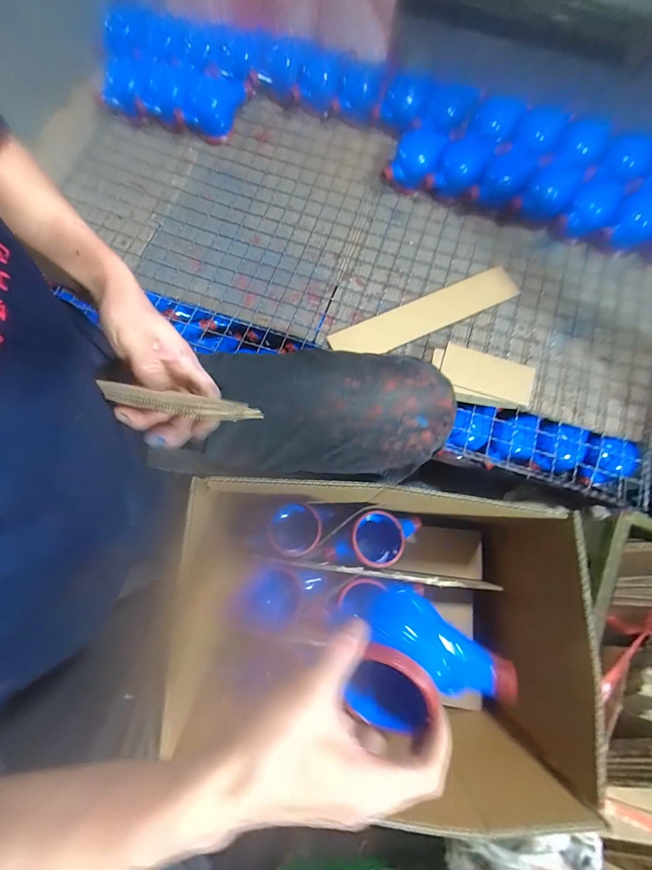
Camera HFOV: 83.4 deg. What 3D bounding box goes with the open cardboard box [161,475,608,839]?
[{"bbox_3d":[0.059,0.227,0.464,0.438,0.215,0.297,5,75,0],"label":"open cardboard box"}]

